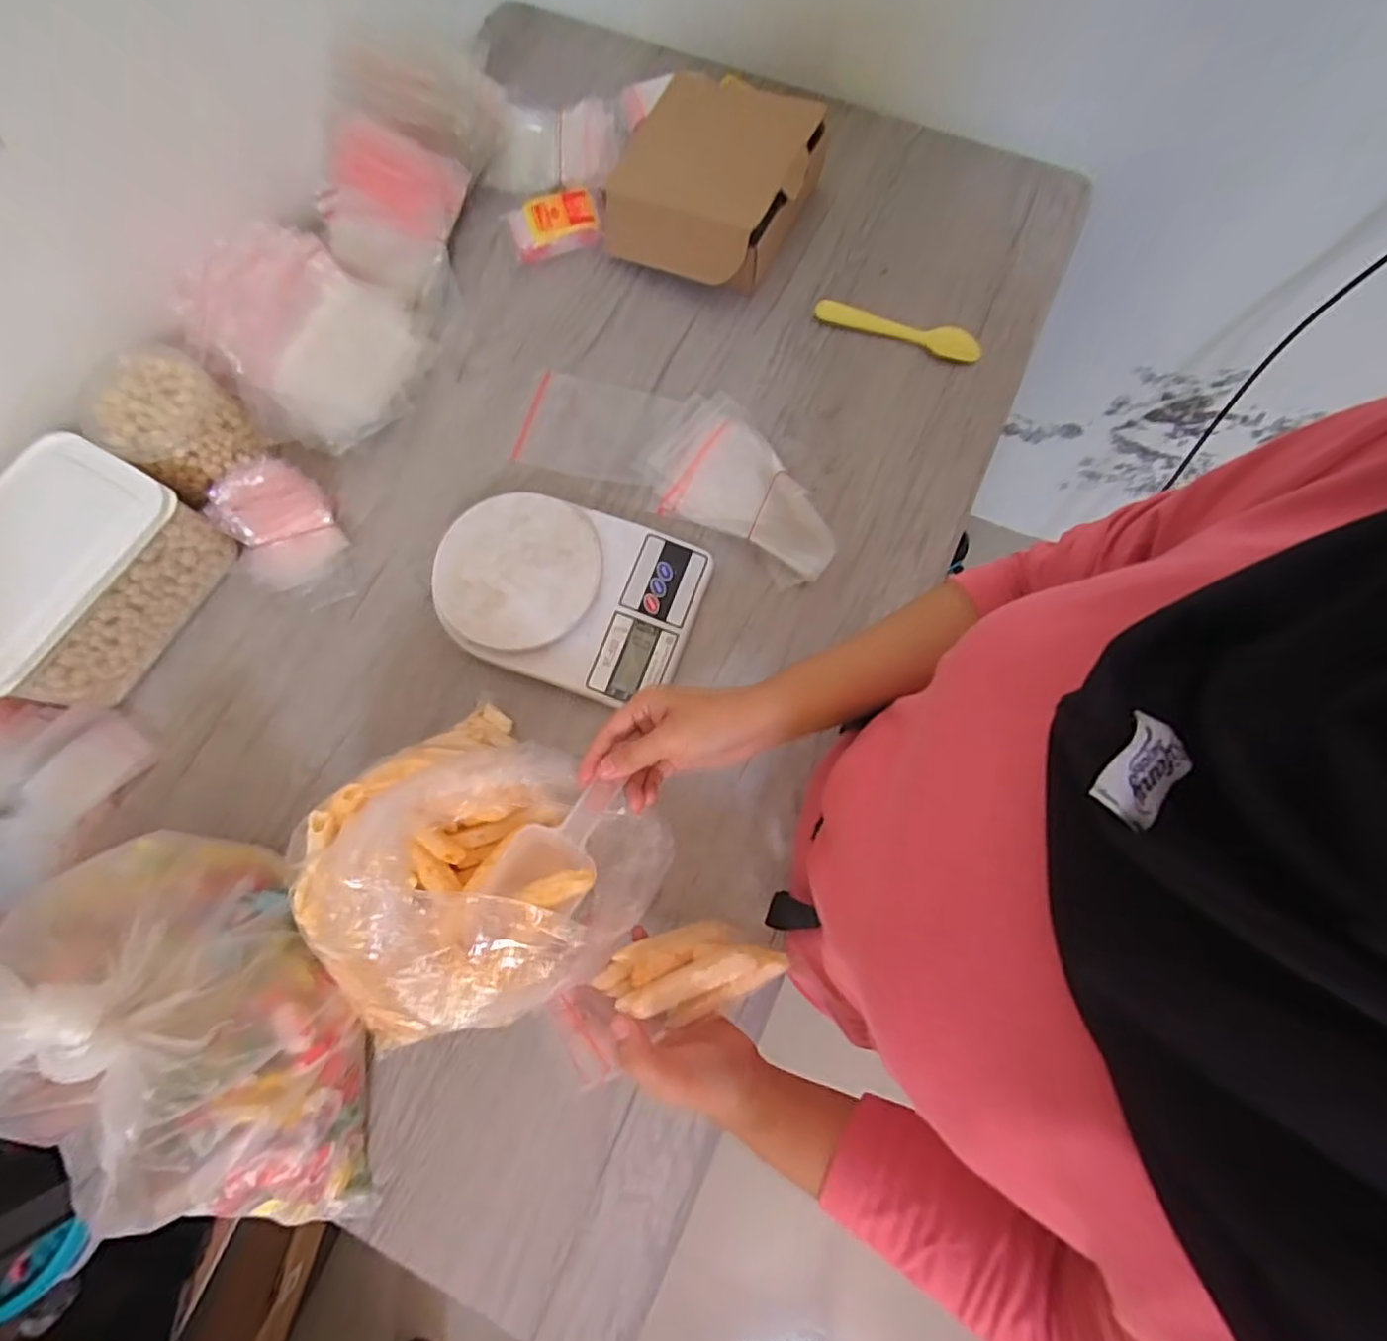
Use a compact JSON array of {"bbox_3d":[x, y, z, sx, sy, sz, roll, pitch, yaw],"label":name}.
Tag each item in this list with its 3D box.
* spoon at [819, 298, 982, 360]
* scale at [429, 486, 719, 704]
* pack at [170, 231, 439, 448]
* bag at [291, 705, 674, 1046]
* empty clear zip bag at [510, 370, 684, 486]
[{"bbox_3d":[0.189,-0.316,0.590,0.152,0.014,0.021,20,77,6],"label":"spoon"},{"bbox_3d":[-0.100,-0.063,0.515,0.198,0.040,0.145,18,77,6],"label":"scale"},{"bbox_3d":[-0.325,-0.277,0.545,0.162,0.035,0.153,38,83,-17],"label":"pack"},{"bbox_3d":[-0.127,0.112,0.400,0.189,0.185,0.165,29,78,8],"label":"bag"},{"bbox_3d":[-0.087,-0.218,0.573,0.135,0.008,0.095,14,74,12],"label":"empty clear zip bag"}]

